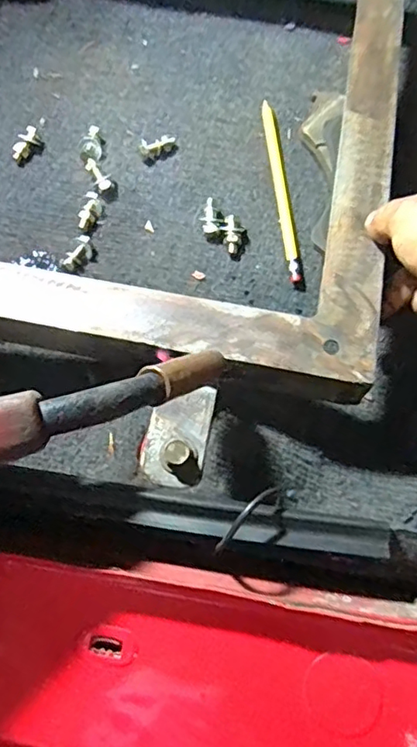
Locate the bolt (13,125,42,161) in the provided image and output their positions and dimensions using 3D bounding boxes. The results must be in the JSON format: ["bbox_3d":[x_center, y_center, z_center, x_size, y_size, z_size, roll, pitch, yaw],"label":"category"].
[{"bbox_3d":[-0.148,-0.187,0.453,0.015,0.011,0.029,33,86,14],"label":"bolt"}]

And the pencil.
[{"bbox_3d":[0.056,-0.145,0.434,0.010,0.008,0.162,-5,68,0],"label":"pencil"}]

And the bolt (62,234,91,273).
[{"bbox_3d":[-0.097,-0.089,0.421,0.014,0.011,0.030,24,71,11],"label":"bolt"}]

